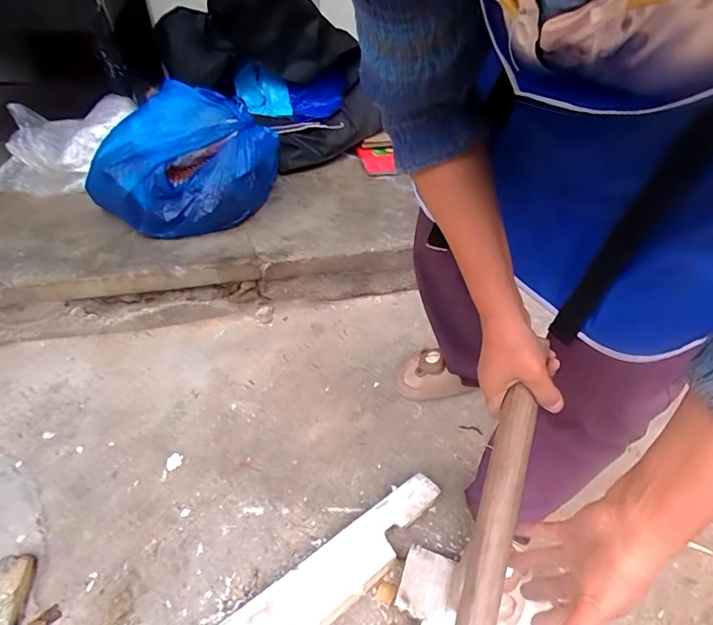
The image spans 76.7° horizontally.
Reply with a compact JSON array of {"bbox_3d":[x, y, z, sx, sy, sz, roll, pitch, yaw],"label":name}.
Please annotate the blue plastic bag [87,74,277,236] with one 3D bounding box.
[{"bbox_3d":[-0.397,-0.365,1.069,0.326,0.271,0.359,22,48,20],"label":"blue plastic bag"}]

